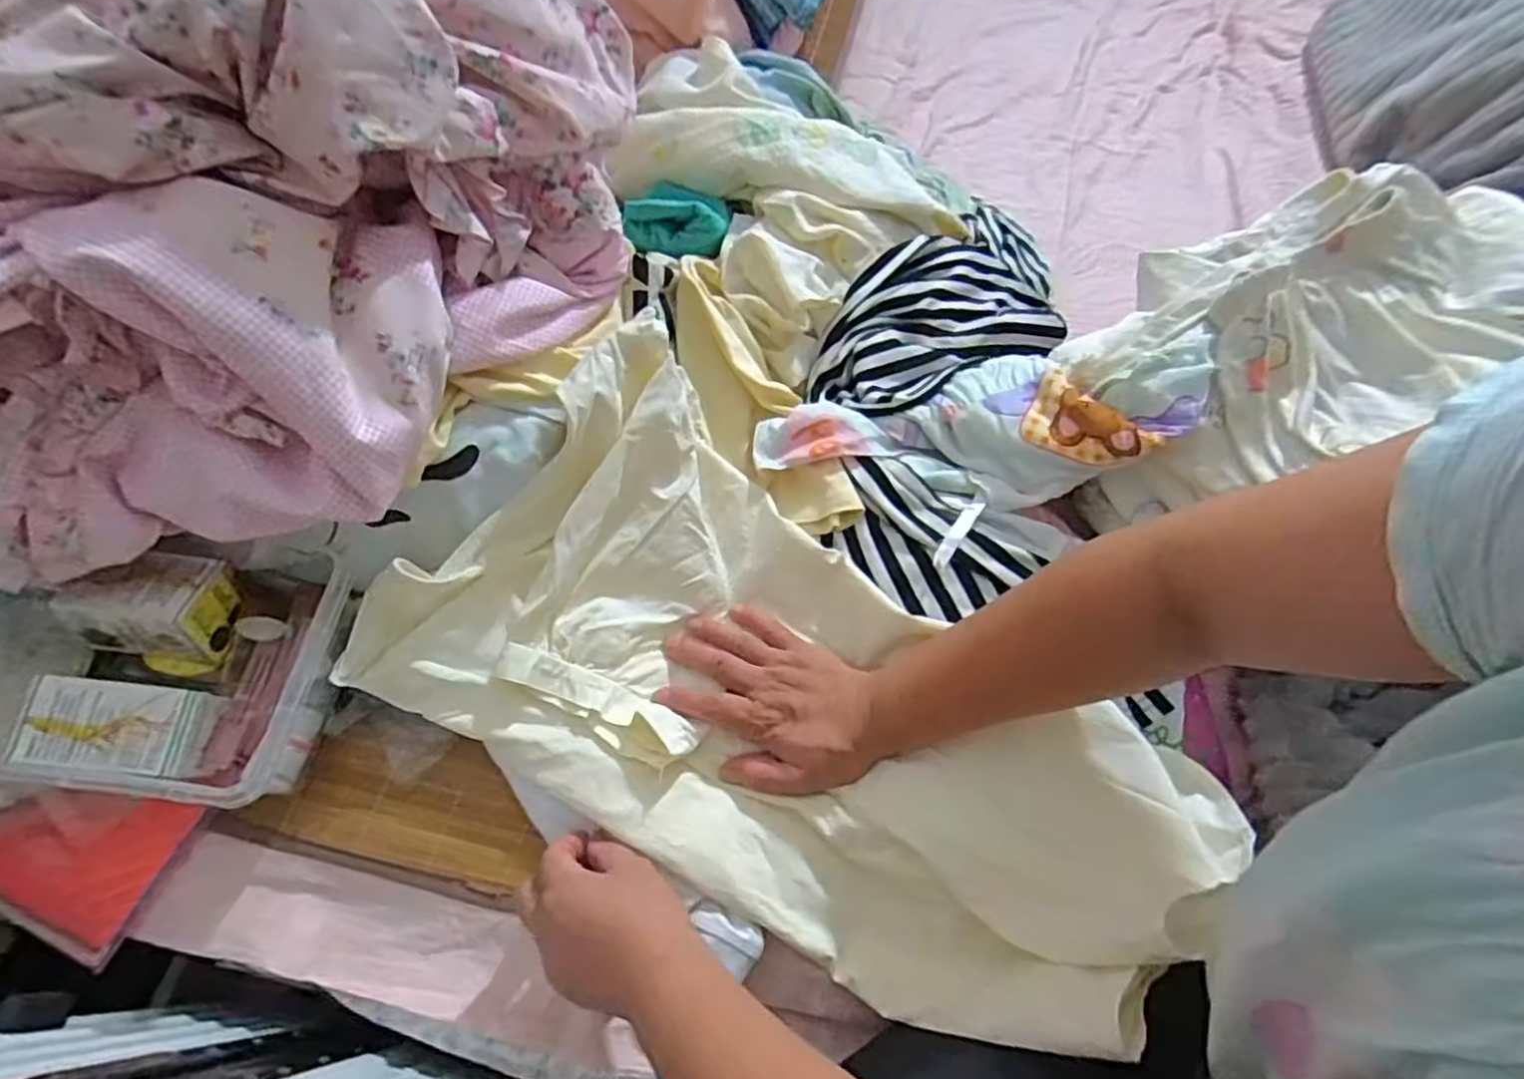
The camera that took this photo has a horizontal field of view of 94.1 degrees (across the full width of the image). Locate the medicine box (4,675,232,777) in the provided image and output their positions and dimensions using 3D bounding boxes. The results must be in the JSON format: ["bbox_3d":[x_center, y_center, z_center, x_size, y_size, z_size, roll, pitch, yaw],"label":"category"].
[{"bbox_3d":[-0.373,0.110,0.413,0.087,0.025,0.050,15,56,-18],"label":"medicine box"}]

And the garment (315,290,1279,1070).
[{"bbox_3d":[0.007,0.102,0.443,0.473,0.130,0.261,33,66,13],"label":"garment"}]

